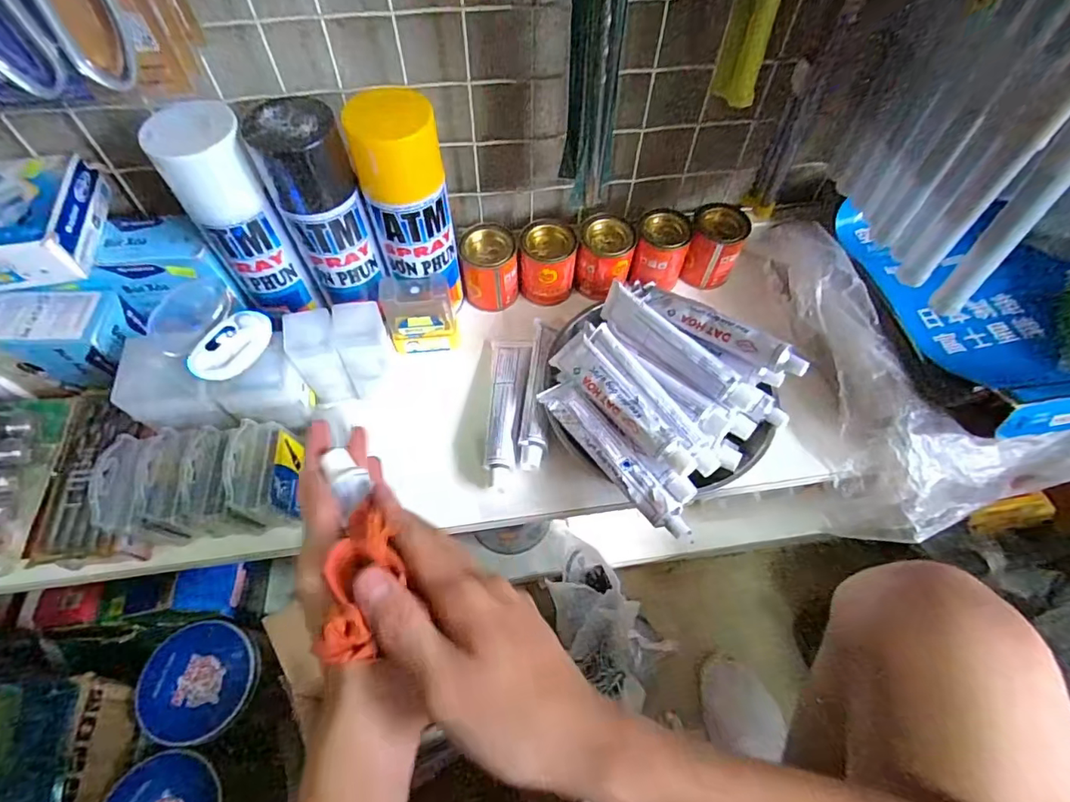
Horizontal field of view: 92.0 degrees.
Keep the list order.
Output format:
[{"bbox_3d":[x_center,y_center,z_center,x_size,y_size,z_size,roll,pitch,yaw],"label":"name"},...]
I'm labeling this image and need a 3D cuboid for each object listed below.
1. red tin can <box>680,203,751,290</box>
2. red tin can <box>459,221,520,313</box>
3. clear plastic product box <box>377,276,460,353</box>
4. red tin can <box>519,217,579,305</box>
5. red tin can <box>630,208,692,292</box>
[{"bbox_3d":[0.183,-0.158,0.531,0.051,0.068,0.052,0,57,0],"label":"red tin can"},{"bbox_3d":[-0.044,-0.129,0.512,0.054,0.071,0.051,0,57,0],"label":"red tin can"},{"bbox_3d":[-0.105,-0.077,0.477,0.062,0.079,0.029,-13,58,-8],"label":"clear plastic product box"},{"bbox_3d":[0.012,-0.134,0.515,0.056,0.069,0.051,0,57,0],"label":"red tin can"},{"bbox_3d":[0.126,-0.150,0.523,0.053,0.059,0.058,0,57,0],"label":"red tin can"}]

